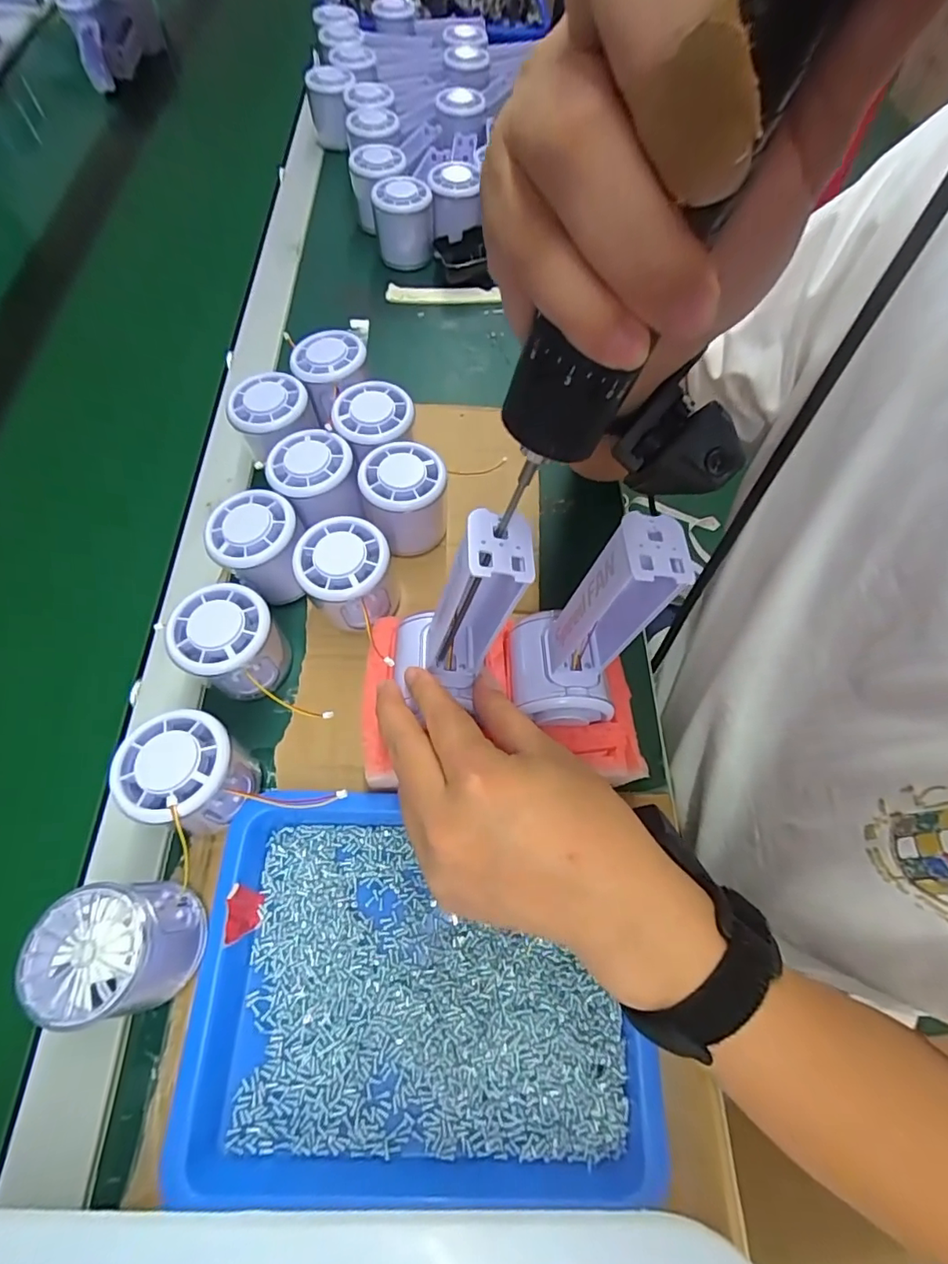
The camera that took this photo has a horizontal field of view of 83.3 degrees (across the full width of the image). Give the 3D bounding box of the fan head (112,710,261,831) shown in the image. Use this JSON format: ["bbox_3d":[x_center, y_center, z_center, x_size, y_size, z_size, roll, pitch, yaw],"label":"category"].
[{"bbox_3d":[-0.153,0.079,0.291,0.061,0.052,0.057,1,63,-2],"label":"fan head"}]

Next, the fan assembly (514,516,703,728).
[{"bbox_3d":[0.051,0.002,0.255,0.059,0.122,0.056,1,63,-2],"label":"fan assembly"}]

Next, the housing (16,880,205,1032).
[{"bbox_3d":[-0.170,0.151,0.256,0.056,0.050,0.054,-7,64,-6],"label":"housing"}]

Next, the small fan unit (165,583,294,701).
[{"bbox_3d":[-0.146,0.009,0.327,0.056,0.057,0.054,1,63,-2],"label":"small fan unit"}]

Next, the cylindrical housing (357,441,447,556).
[{"bbox_3d":[-0.048,-0.092,0.369,0.054,0.063,0.053,1,63,-2],"label":"cylindrical housing"}]

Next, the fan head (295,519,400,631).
[{"bbox_3d":[-0.080,-0.030,0.344,0.055,0.065,0.058,4,63,0],"label":"fan head"}]

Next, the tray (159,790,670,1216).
[{"bbox_3d":[-0.029,0.171,0.267,0.219,0.032,0.165,2,63,-1],"label":"tray"}]

